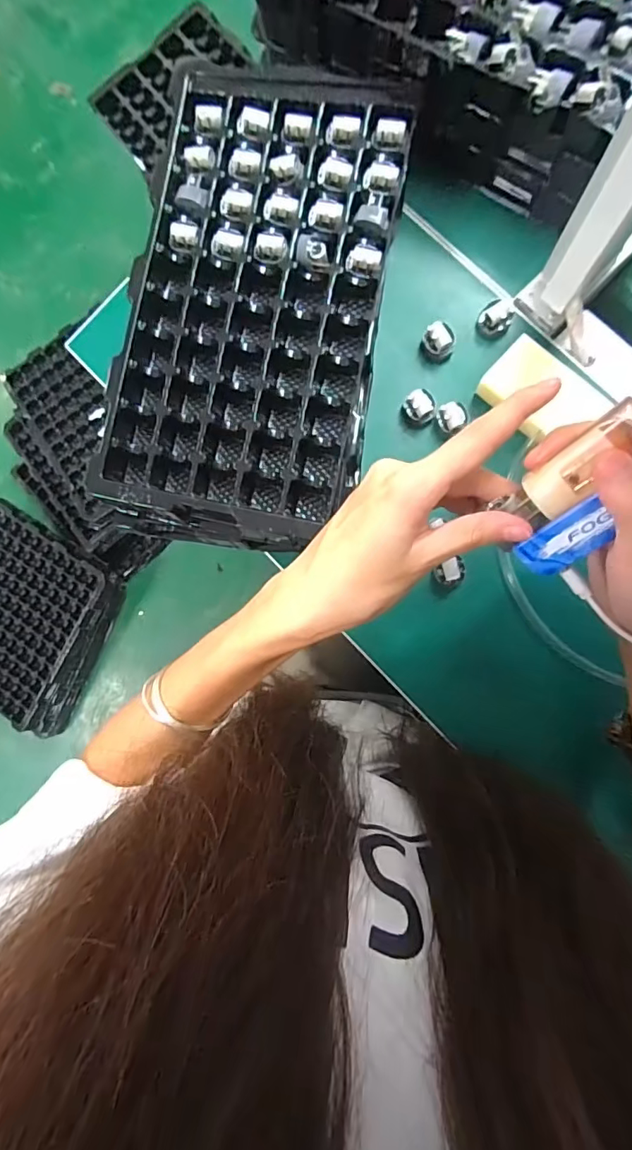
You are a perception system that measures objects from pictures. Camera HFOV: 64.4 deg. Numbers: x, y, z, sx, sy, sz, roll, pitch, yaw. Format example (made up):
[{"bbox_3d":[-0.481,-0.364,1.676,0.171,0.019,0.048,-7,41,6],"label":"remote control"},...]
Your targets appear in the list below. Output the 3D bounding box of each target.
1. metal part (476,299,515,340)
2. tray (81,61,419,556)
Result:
[{"bbox_3d":[0.149,-0.213,0.415,0.027,0.024,0.024,22,90,7],"label":"metal part"},{"bbox_3d":[-0.050,-0.210,0.408,0.201,0.038,0.370,11,89,7],"label":"tray"}]

